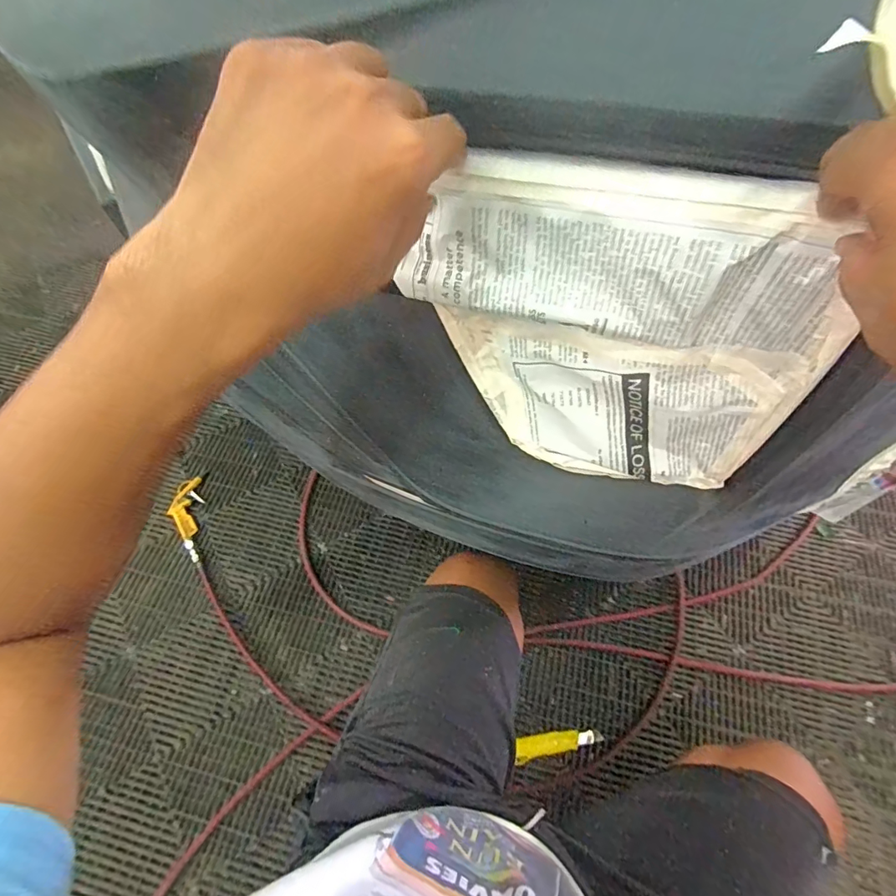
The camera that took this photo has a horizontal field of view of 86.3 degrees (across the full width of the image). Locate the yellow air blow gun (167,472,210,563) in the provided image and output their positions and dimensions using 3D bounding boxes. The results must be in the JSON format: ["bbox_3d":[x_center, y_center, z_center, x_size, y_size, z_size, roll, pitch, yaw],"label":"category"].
[{"bbox_3d":[-0.587,0.154,1.073,0.071,0.022,0.210,-6,61,-3],"label":"yellow air blow gun"}]

